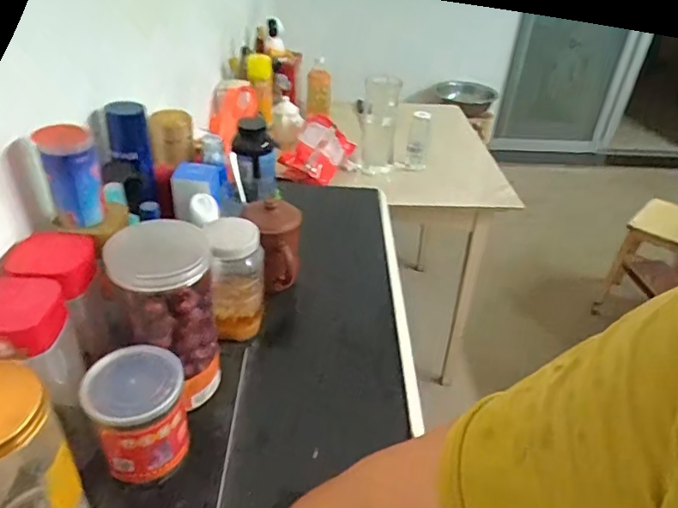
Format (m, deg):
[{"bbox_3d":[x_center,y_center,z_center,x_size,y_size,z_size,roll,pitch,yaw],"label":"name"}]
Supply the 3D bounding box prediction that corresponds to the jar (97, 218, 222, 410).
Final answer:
[{"bbox_3d":[-0.184,0.070,0.551,0.092,0.192,0.098,2,36,-2],"label":"jar"}]

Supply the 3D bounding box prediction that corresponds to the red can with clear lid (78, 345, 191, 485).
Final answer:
[{"bbox_3d":[-0.192,0.155,0.486,0.085,0.097,0.081,2,36,-2],"label":"red can with clear lid"}]

